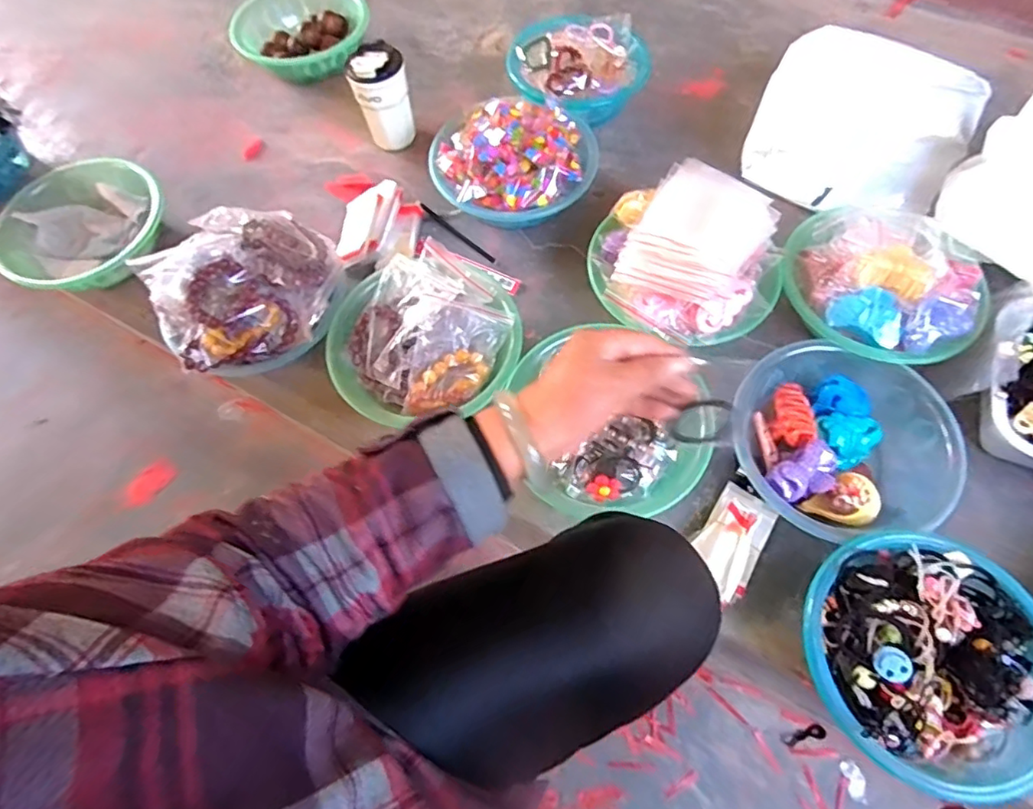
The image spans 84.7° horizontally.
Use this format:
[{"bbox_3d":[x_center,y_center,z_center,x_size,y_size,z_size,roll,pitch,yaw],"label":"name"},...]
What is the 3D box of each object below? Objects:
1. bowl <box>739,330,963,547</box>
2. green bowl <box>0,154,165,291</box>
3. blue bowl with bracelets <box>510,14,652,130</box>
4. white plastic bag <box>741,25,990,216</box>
[{"bbox_3d":[0.374,0.038,0.663,0.215,0.077,0.223,-1,64,2],"label":"bowl"},{"bbox_3d":[-0.653,-0.266,0.857,0.258,0.080,0.230,24,68,13],"label":"green bowl"},{"bbox_3d":[0.096,-0.553,0.941,0.214,0.099,0.197,-1,64,2],"label":"blue bowl with bracelets"},{"bbox_3d":[0.516,-0.410,0.851,0.297,0.096,0.305,23,67,13],"label":"white plastic bag"}]

